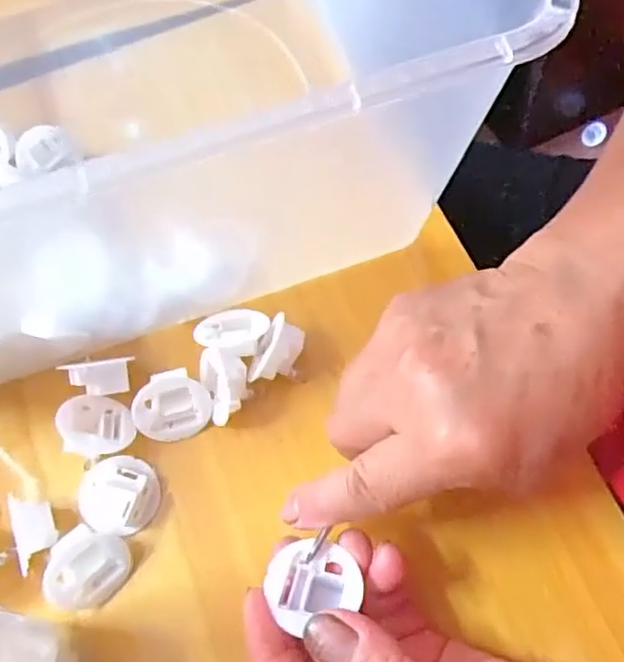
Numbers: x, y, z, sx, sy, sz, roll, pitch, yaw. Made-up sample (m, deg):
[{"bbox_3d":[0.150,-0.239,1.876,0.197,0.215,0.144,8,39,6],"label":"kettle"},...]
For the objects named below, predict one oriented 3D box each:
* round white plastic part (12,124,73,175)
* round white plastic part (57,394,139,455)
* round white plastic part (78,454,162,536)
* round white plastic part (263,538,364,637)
[{"bbox_3d":[-0.140,-0.093,0.338,0.028,0.012,0.024,-26,68,-8],"label":"round white plastic part"},{"bbox_3d":[-0.095,0.041,0.281,0.031,0.013,0.028,10,47,-28],"label":"round white plastic part"},{"bbox_3d":[-0.081,0.069,0.273,0.031,0.013,0.031,-1,67,2],"label":"round white plastic part"},{"bbox_3d":[0.000,0.086,0.223,0.031,0.010,0.028,-7,67,0],"label":"round white plastic part"}]

